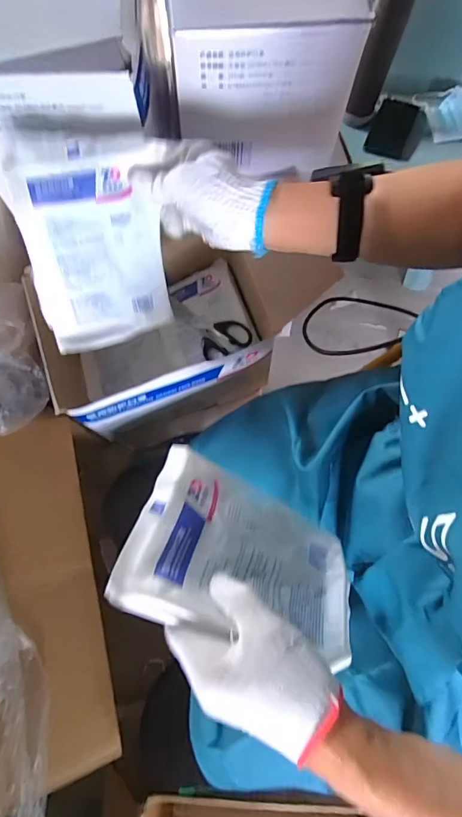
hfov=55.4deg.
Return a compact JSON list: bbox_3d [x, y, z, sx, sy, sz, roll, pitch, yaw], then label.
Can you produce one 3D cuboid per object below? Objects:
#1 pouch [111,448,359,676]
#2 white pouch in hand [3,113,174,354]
[{"bbox_3d":[0.015,0.120,0.351,0.186,0.017,0.130,29,46,-11],"label":"pouch"},{"bbox_3d":[-0.138,-0.170,0.445,0.131,0.207,0.020,-12,31,-14],"label":"white pouch in hand"}]

